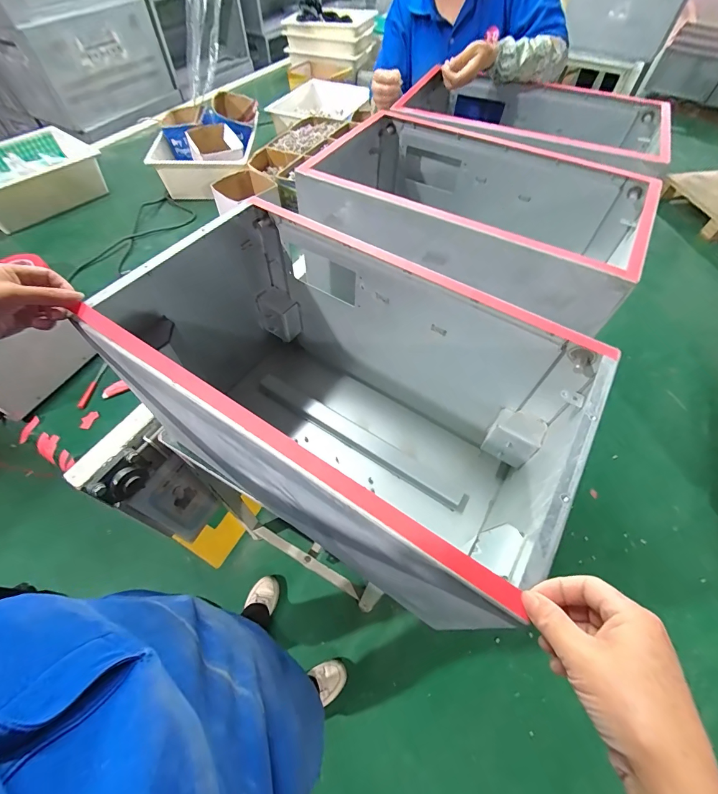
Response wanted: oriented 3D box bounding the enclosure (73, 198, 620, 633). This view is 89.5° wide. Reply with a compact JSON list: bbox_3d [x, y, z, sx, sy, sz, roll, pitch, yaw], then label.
[{"bbox_3d":[-0.037,0.001,0.532,0.563,0.331,0.320,30,61,18],"label":"enclosure"}]

